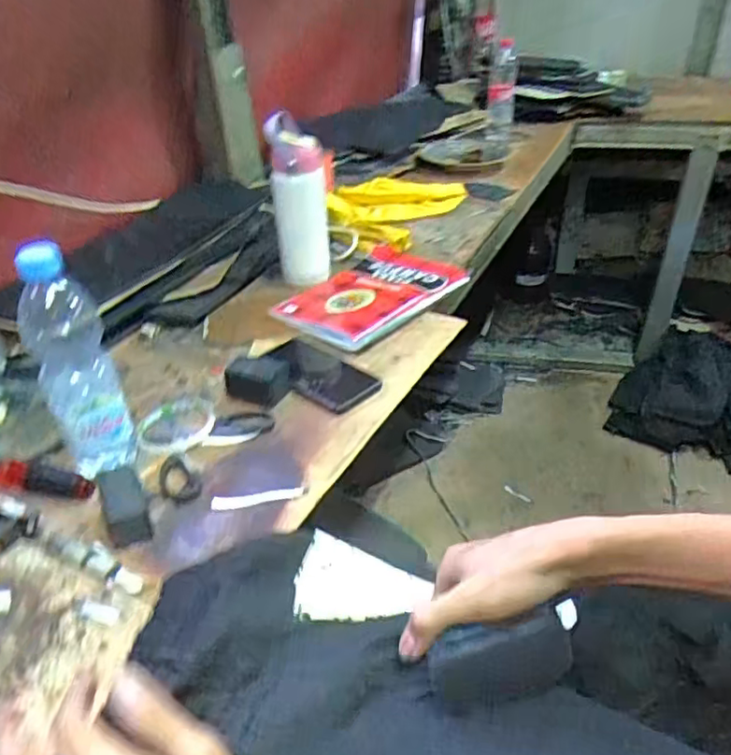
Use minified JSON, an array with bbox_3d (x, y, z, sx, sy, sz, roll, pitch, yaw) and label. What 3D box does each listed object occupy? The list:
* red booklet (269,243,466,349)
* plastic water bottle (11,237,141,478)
[{"bbox_3d":[0.011,-0.127,0.929,0.181,0.028,0.269,24,43,34],"label":"red booklet"},{"bbox_3d":[-0.276,-0.010,0.601,0.066,0.236,0.058,-19,39,-22],"label":"plastic water bottle"}]

